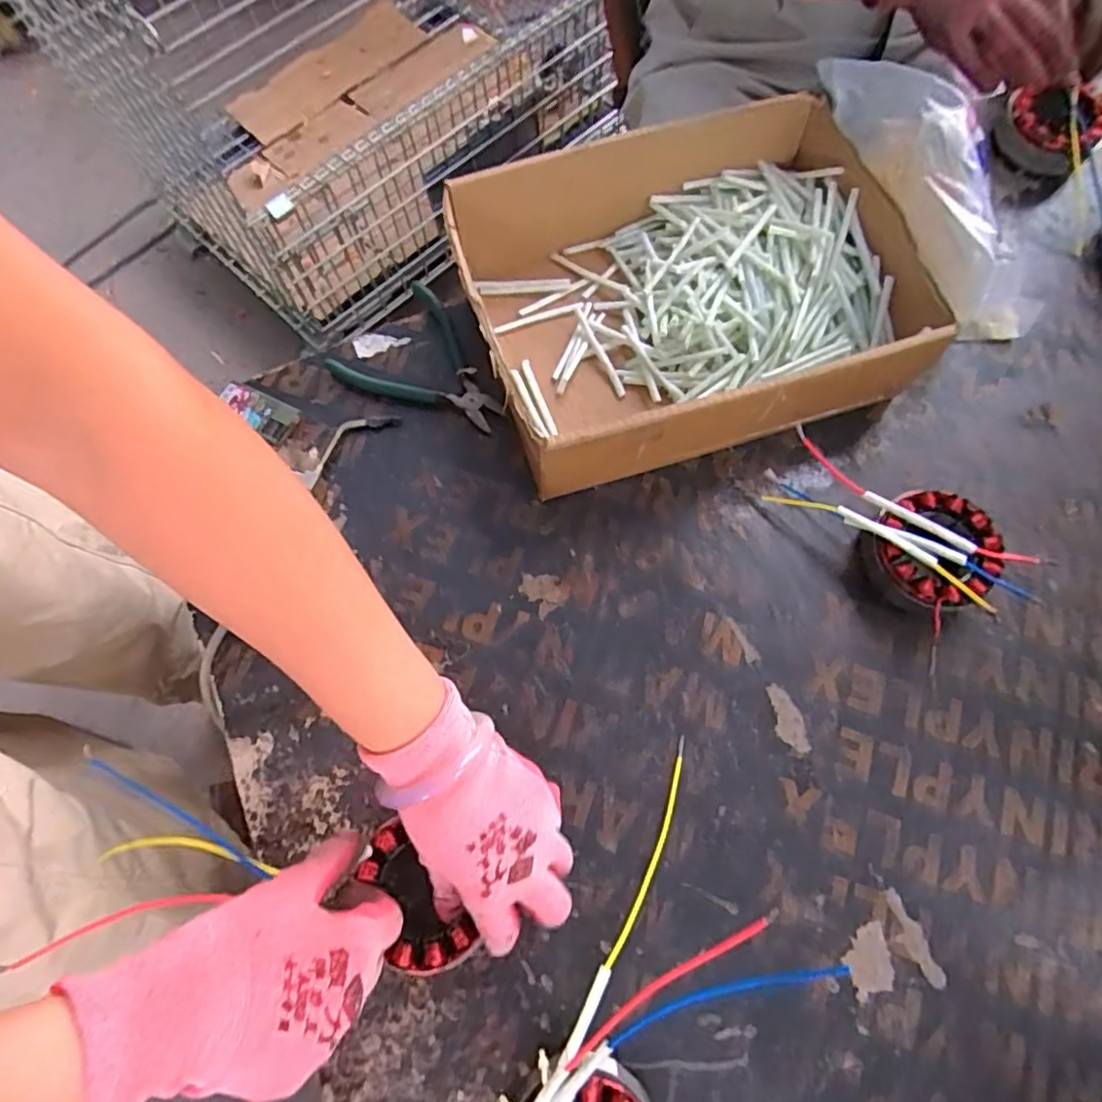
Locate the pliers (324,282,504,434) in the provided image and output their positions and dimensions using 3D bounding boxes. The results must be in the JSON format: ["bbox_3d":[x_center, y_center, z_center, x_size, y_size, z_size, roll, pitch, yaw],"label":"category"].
[{"bbox_3d":[-0.099,-0.167,0.529,0.149,0.019,0.104,23,72,9],"label":"pliers"}]

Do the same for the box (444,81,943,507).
[{"bbox_3d":[0.104,-0.205,0.502,0.329,0.096,0.261,-14,71,-4],"label":"box"}]

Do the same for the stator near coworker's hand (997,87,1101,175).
[{"bbox_3d":[0.468,-0.394,0.590,0.087,0.049,0.069,34,74,12],"label":"stator near coworker's hand"}]

